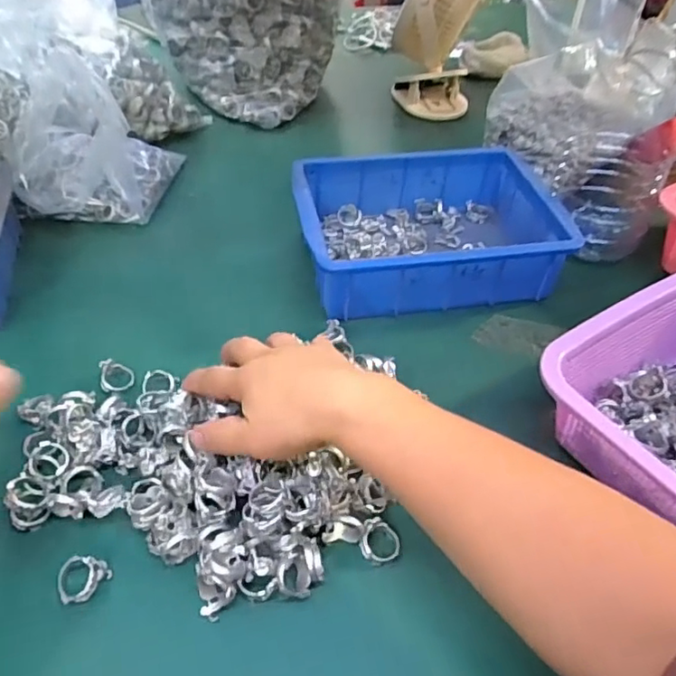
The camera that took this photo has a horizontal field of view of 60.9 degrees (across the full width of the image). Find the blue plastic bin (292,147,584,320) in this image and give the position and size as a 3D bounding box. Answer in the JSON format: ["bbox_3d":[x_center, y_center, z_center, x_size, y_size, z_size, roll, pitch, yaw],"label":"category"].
[{"bbox_3d":[0.082,-0.108,0.563,0.237,0.067,0.169,-3,47,-9],"label":"blue plastic bin"}]

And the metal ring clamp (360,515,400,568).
[{"bbox_3d":[0.027,0.131,0.374,0.027,0.009,0.028,6,71,-17],"label":"metal ring clamp"}]

